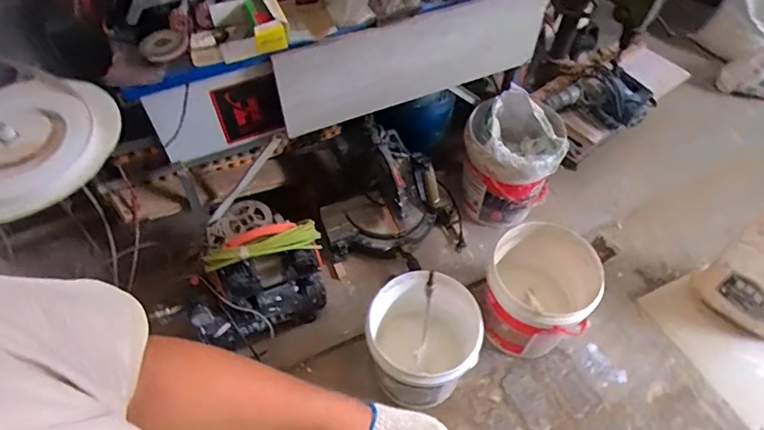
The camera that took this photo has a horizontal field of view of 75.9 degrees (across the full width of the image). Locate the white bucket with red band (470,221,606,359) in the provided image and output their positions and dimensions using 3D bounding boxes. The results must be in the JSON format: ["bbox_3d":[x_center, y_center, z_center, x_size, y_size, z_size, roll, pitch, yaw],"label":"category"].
[{"bbox_3d":[0.503,0.270,1.630,0.333,0.363,0.324,0,54,0],"label":"white bucket with red band"}]

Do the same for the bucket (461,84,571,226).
[{"bbox_3d":[0.464,-0.186,1.828,0.341,0.407,0.328,2,54,2],"label":"bucket"}]

